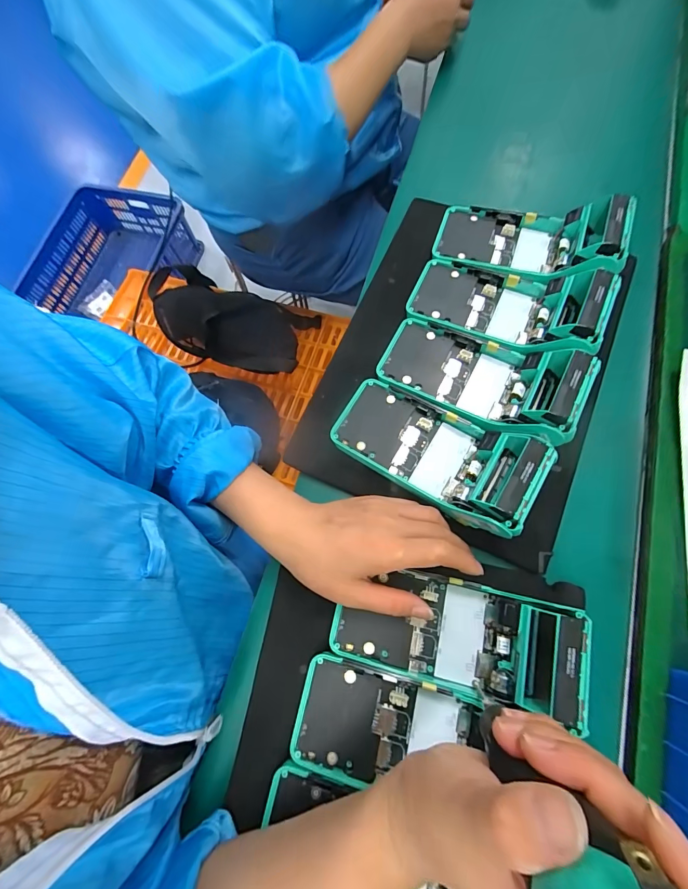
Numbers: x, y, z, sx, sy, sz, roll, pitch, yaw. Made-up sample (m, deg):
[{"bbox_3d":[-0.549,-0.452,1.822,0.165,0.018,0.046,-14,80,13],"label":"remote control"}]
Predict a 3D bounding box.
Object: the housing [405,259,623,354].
[{"bbox_3d":[0.149,-0.138,0.344,0.160,0.064,0.080,27,79,11],"label":"housing"}]

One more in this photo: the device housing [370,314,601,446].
[{"bbox_3d":[0.116,-0.067,0.325,0.159,0.064,0.082,28,80,11],"label":"device housing"}]

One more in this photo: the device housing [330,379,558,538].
[{"bbox_3d":[0.072,-0.001,0.308,0.163,0.066,0.078,35,77,8],"label":"device housing"}]

